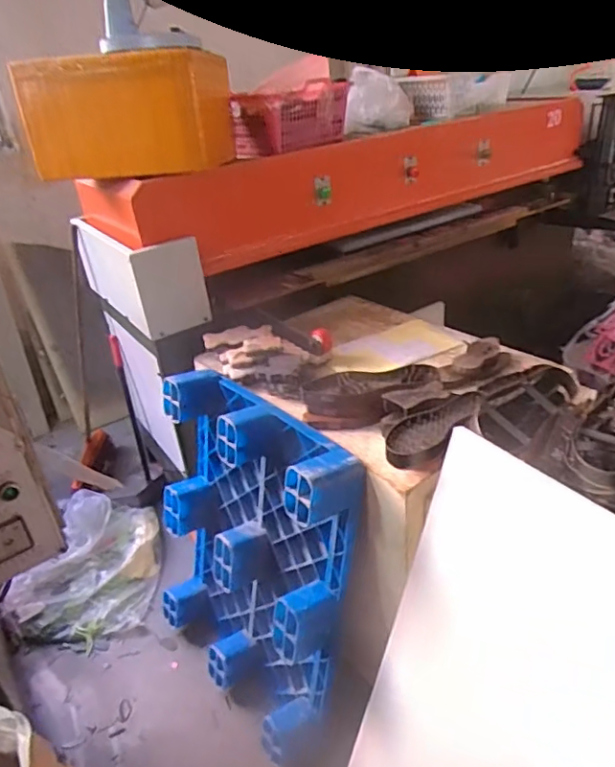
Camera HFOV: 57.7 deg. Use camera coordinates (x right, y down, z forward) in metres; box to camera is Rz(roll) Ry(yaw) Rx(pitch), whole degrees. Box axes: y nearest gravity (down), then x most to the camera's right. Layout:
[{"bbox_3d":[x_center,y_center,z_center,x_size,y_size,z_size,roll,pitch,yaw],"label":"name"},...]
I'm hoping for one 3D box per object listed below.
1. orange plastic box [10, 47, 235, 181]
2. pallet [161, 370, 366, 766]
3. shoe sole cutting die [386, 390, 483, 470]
[{"bbox_3d":[-0.518,-0.768,1.604,0.521,0.285,0.398,-1,29,11],"label":"orange plastic box"},{"bbox_3d":[-0.161,0.430,1.408,0.156,0.786,0.596,-9,25,-40],"label":"pallet"},{"bbox_3d":[0.240,0.089,1.099,0.120,0.048,0.232,15,36,36],"label":"shoe sole cutting die"}]

